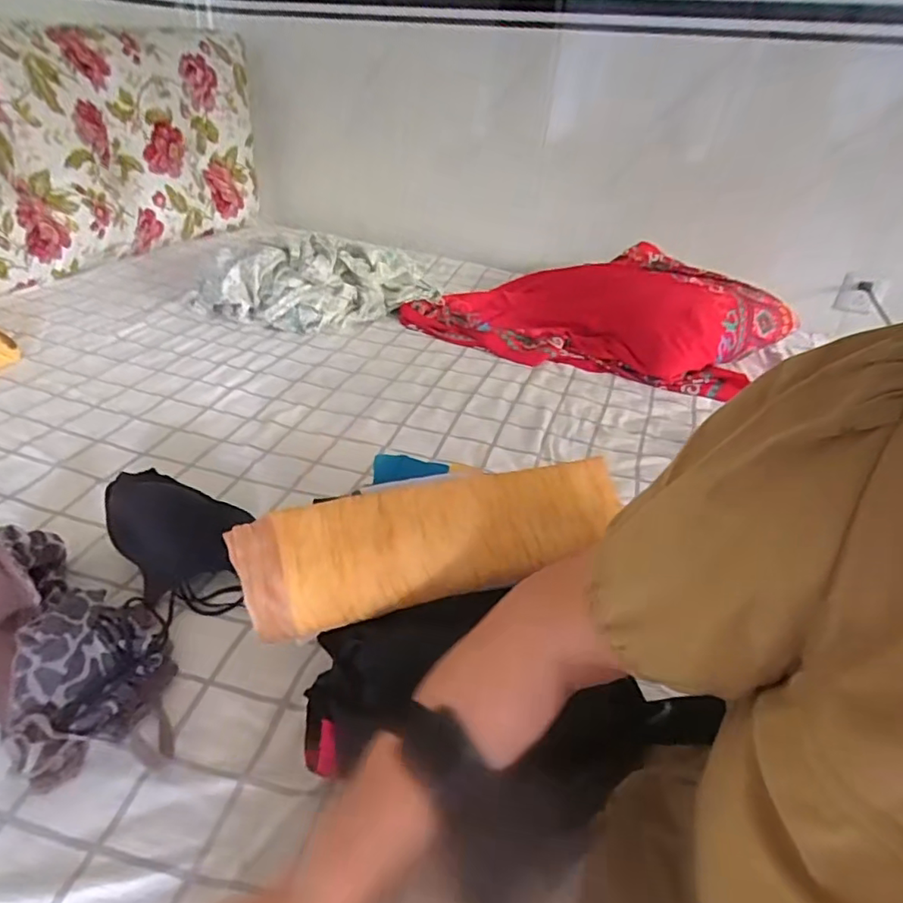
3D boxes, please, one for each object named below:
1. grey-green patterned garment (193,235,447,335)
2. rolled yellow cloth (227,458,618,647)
[{"bbox_3d":[-0.264,-0.367,1.154,0.437,0.100,0.247,-23,44,-35],"label":"grey-green patterned garment"},{"bbox_3d":[-0.007,0.064,0.424,0.287,0.021,0.086,-11,73,-13],"label":"rolled yellow cloth"}]

